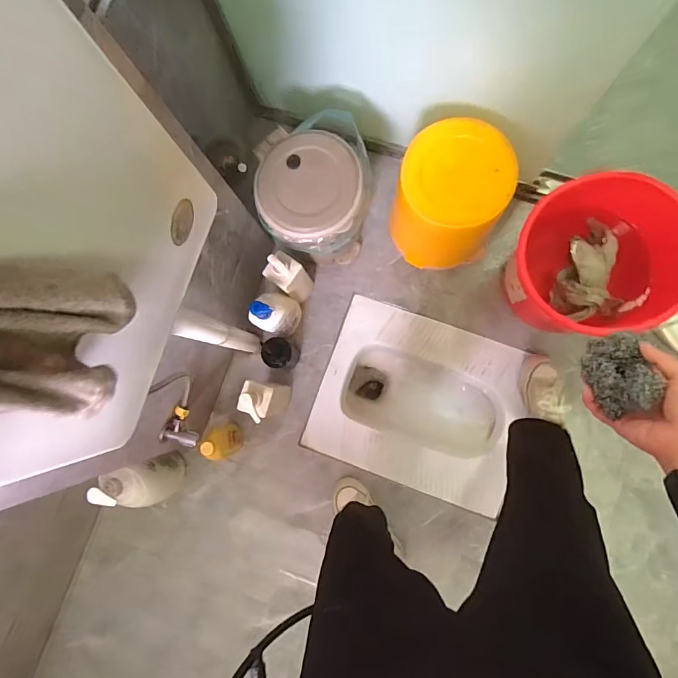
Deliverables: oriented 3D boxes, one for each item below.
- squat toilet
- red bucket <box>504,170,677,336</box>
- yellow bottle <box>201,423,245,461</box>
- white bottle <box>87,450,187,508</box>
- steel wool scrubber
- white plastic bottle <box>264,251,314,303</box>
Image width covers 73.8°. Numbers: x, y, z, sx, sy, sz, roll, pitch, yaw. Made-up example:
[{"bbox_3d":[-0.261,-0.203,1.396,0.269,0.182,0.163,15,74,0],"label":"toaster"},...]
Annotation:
[{"bbox_3d":[0.217,0.166,1.224,0.514,0.184,0.420,20,87,6],"label":"squat toilet"},{"bbox_3d":[0.545,-0.156,0.999,0.354,0.305,0.305,-5,85,4],"label":"red bucket"},{"bbox_3d":[-0.276,0.252,1.082,0.048,0.210,0.090,-1,85,5],"label":"yellow bottle"},{"bbox_3d":[-0.432,0.322,1.031,0.074,0.324,0.112,-28,84,2],"label":"white bottle"},{"bbox_3d":[0.293,0.033,0.461,0.059,0.066,0.081,-3,85,5],"label":"steel wool scrubber"},{"bbox_3d":[-0.113,-0.149,1.058,0.065,0.277,0.081,40,89,7],"label":"white plastic bottle"}]

